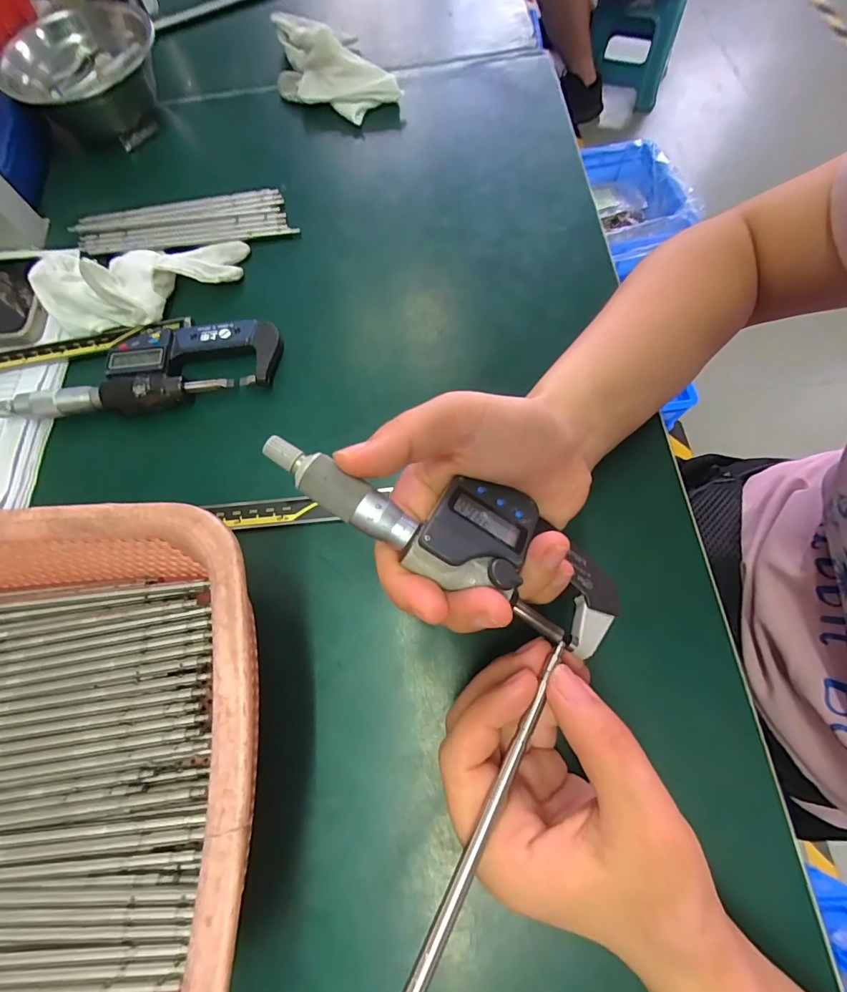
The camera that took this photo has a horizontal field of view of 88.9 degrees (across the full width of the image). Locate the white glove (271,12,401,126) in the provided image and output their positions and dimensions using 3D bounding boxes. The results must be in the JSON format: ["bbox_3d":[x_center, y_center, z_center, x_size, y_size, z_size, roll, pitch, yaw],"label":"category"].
[{"bbox_3d":[-0.091,-0.390,0.380,0.089,0.039,0.152,-26,71,-6],"label":"white glove"}]

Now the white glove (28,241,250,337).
[{"bbox_3d":[-0.201,-0.157,0.301,0.137,0.022,0.075,-4,70,2],"label":"white glove"}]

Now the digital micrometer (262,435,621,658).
[{"bbox_3d":[0.013,0.013,0.175,0.157,0.022,0.052,24,70,-8],"label":"digital micrometer"}]

